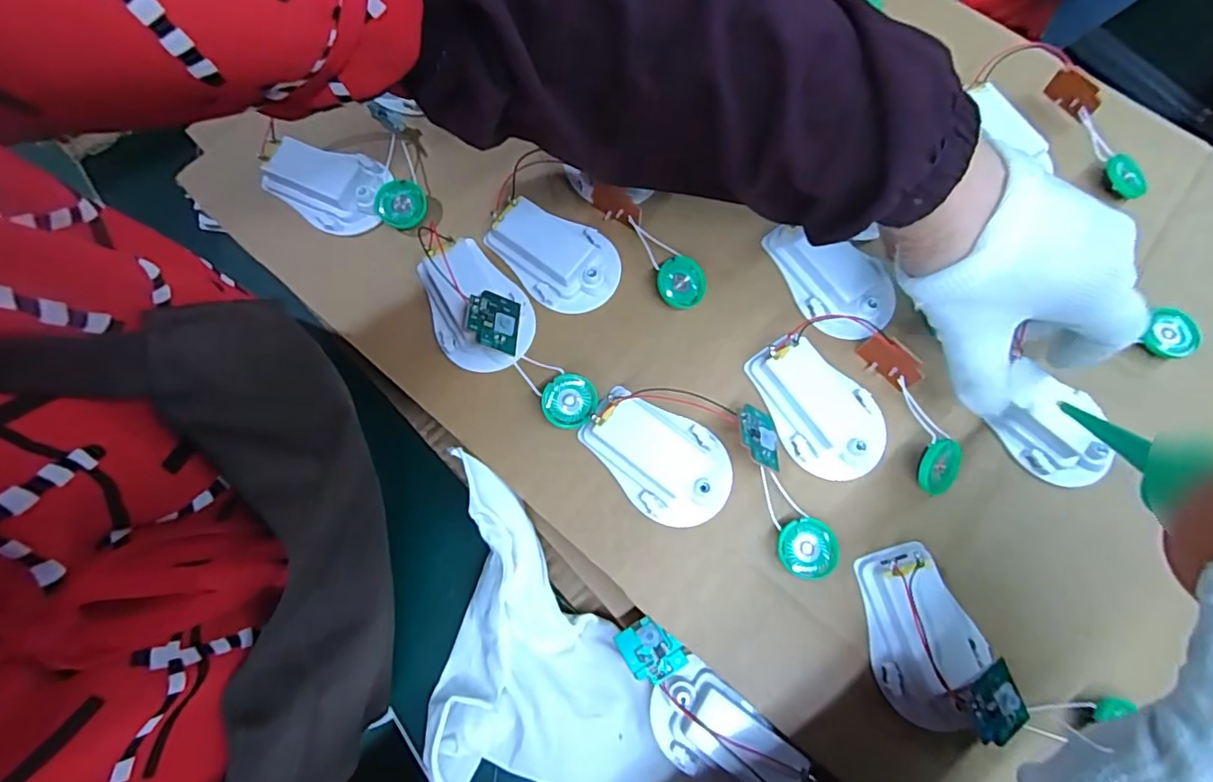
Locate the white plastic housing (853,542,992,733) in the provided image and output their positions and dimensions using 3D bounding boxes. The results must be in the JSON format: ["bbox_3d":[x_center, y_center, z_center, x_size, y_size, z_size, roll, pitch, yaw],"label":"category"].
[{"bbox_3d":[0.146,0.114,0.264,0.043,0.021,0.078,-11,72,0],"label":"white plastic housing"}]

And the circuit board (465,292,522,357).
[{"bbox_3d":[-0.060,-0.036,0.300,0.029,0.008,0.031,20,63,-29],"label":"circuit board"}]

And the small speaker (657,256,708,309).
[{"bbox_3d":[0.042,-0.061,0.317,0.027,0.009,0.026,6,73,5],"label":"small speaker"}]

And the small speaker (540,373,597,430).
[{"bbox_3d":[-0.019,0.006,0.298,0.028,0.004,0.028,-1,99,-5],"label":"small speaker"}]

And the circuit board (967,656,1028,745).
[{"bbox_3d":[0.172,0.139,0.251,0.026,0.004,0.030,-20,87,-15],"label":"circuit board"}]

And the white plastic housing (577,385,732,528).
[{"bbox_3d":[0.027,0.033,0.289,0.077,0.020,0.052,33,77,12],"label":"white plastic housing"}]

